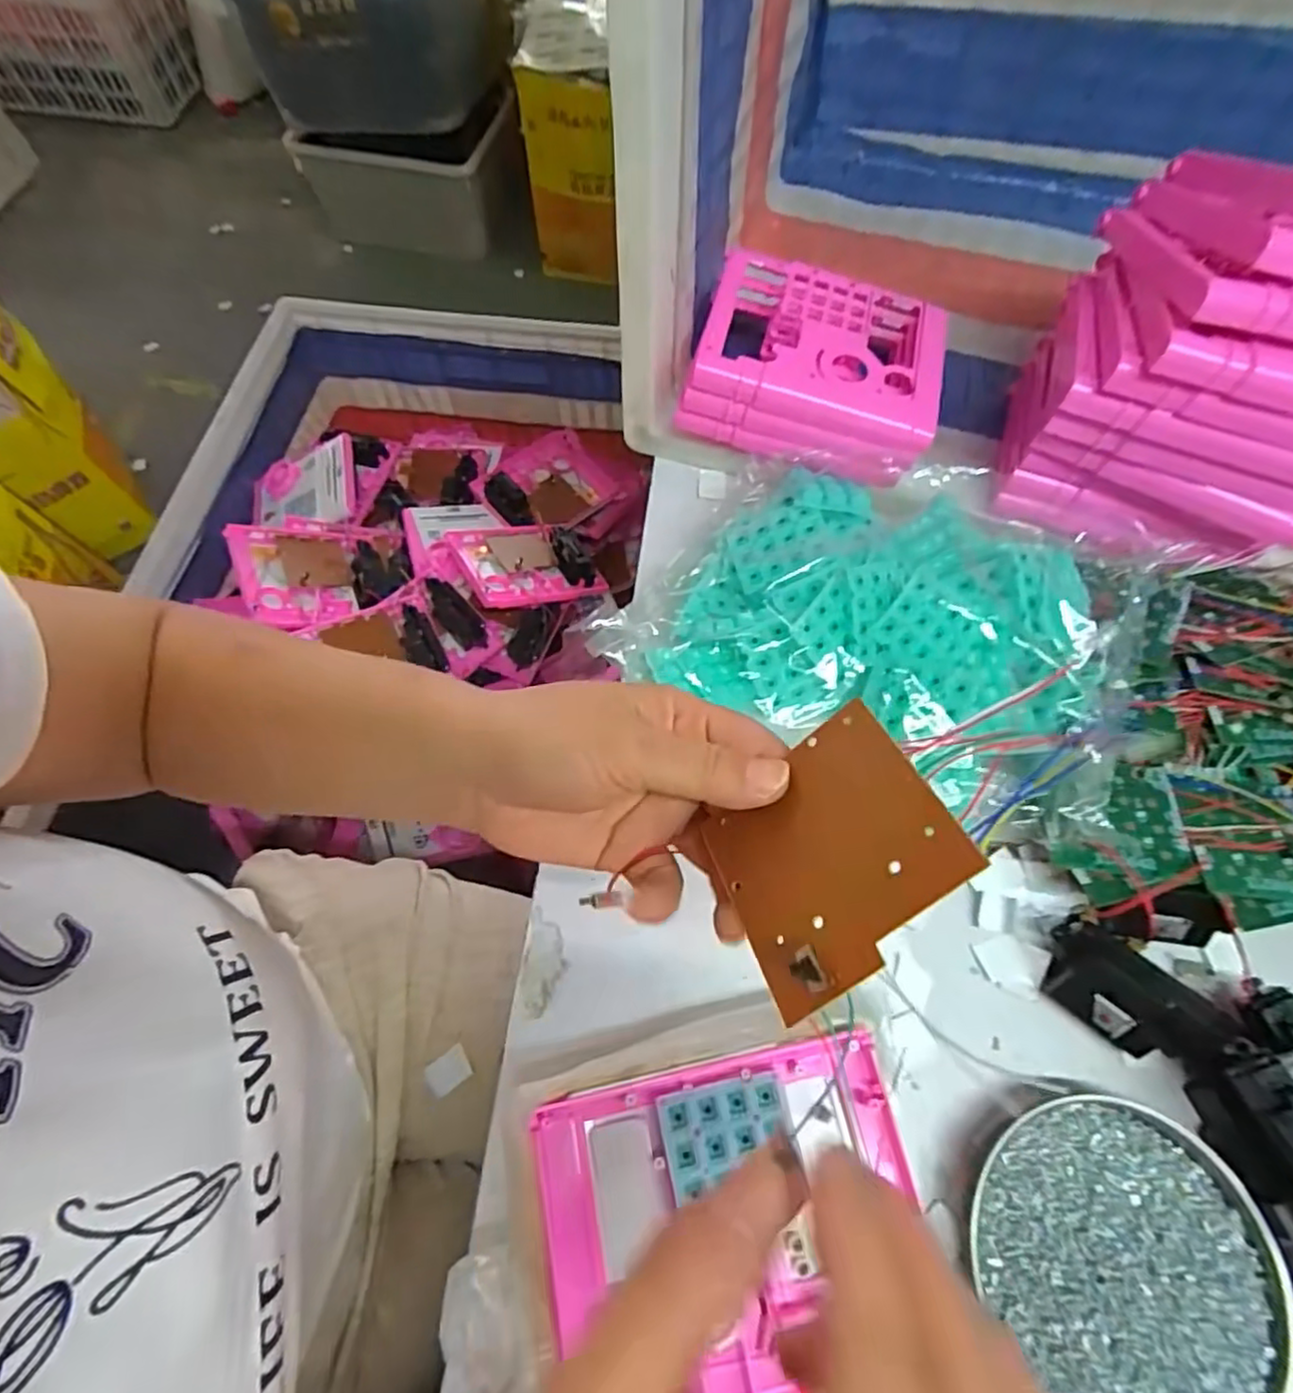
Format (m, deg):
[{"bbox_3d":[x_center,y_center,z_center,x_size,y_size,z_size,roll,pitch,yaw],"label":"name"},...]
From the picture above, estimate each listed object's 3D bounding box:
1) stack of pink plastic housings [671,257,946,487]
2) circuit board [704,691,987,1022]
[{"bbox_3d":[0.117,-0.231,0.474,0.170,0.054,0.145,12,66,6],"label":"stack of pink plastic housings"},{"bbox_3d":[0.054,0.046,0.204,0.070,0.006,0.072,-42,40,20],"label":"circuit board"}]

